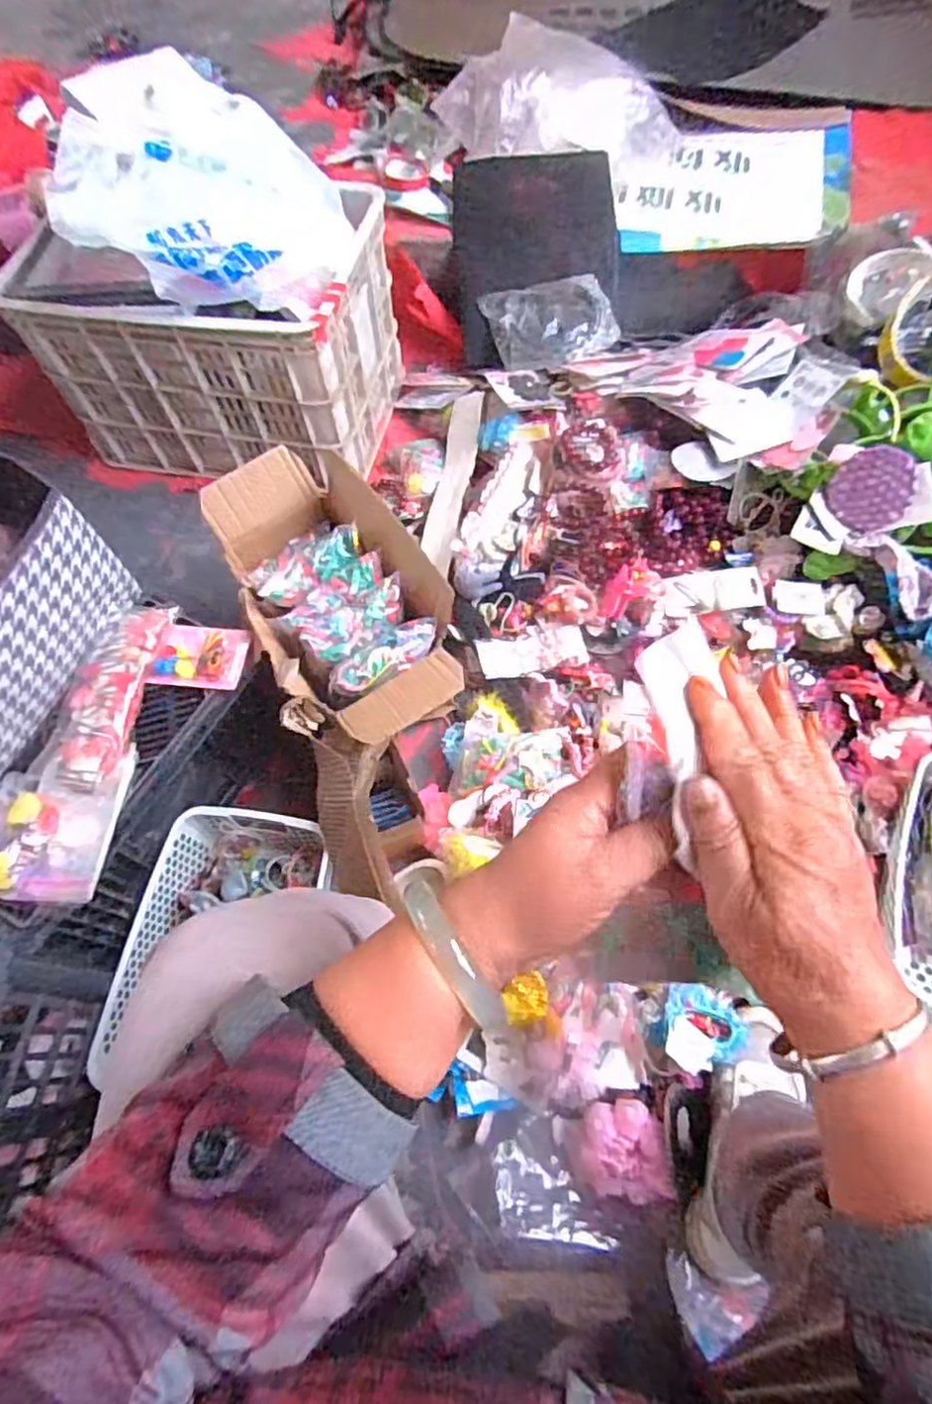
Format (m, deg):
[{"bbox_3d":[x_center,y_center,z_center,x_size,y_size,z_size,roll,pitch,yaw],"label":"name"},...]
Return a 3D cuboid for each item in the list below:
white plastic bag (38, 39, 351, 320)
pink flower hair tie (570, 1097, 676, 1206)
[{"bbox_3d":[-0.335,-0.686,0.877,0.323,0.172,0.354,-13,64,-4],"label":"white plastic bag"},{"bbox_3d":[0.153,0.448,0.665,0.090,0.041,0.086,-6,63,0],"label":"pink flower hair tie"}]

